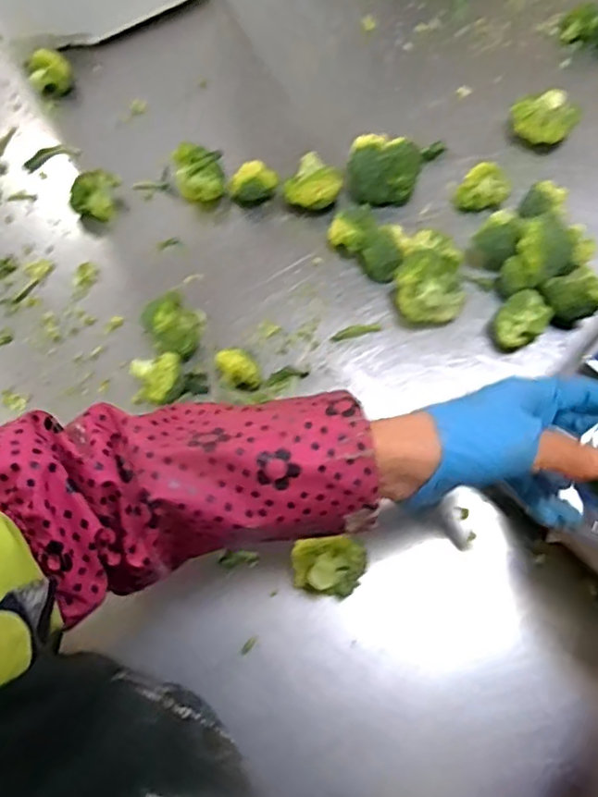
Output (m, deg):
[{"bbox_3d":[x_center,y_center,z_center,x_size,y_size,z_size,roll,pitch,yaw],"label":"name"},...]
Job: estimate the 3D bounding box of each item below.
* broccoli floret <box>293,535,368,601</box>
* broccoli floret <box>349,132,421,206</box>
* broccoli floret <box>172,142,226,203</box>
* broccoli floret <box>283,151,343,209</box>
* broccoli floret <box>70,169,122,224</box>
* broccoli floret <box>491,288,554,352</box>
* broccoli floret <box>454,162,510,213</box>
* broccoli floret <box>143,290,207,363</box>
[{"bbox_3d":[0.024,0.138,0.480,0.063,0.053,0.053,11,74,6],"label":"broccoli floret"},{"bbox_3d":[0.084,-0.230,0.602,0.073,0.052,0.057,17,74,8],"label":"broccoli floret"},{"bbox_3d":[-0.103,-0.230,0.607,0.051,0.052,0.045,-3,73,2],"label":"broccoli floret"},{"bbox_3d":[0.014,-0.216,0.604,0.052,0.045,0.050,35,78,12],"label":"broccoli floret"},{"bbox_3d":[-0.215,-0.217,0.615,0.043,0.035,0.047,10,74,5],"label":"broccoli floret"},{"bbox_3d":[0.206,-0.070,0.549,0.041,0.037,0.054,35,77,12],"label":"broccoli floret"},{"bbox_3d":[0.188,-0.211,0.592,0.043,0.037,0.041,-1,73,2],"label":"broccoli floret"},{"bbox_3d":[-0.116,-0.071,0.552,0.051,0.045,0.051,-1,73,2],"label":"broccoli floret"}]

